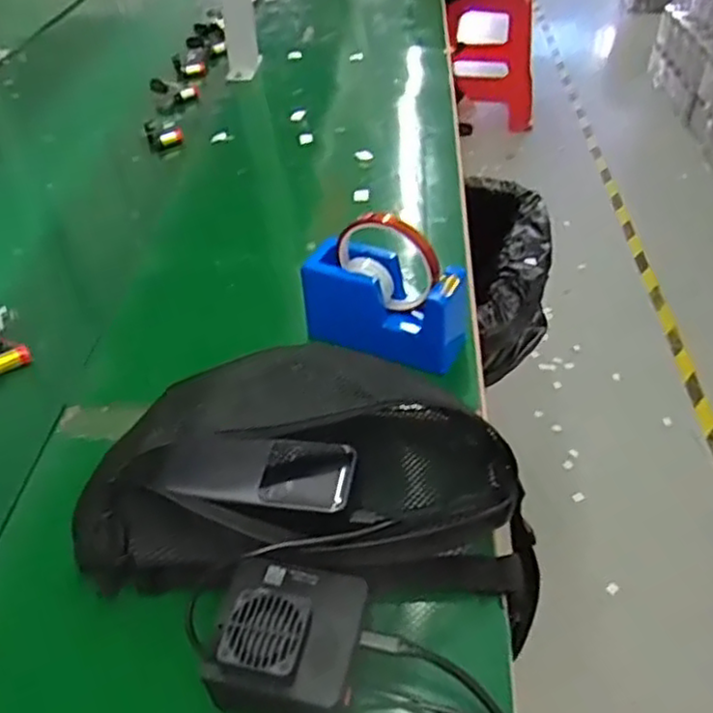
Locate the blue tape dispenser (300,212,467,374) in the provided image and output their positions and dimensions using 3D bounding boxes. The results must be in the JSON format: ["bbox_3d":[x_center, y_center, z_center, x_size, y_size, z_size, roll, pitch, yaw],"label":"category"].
[{"bbox_3d":[0.025,-0.056,0.566,0.136,0.101,0.060,15,45,17],"label":"blue tape dispenser"}]

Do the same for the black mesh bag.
[{"bbox_3d":[-0.020,0.074,0.463,0.288,0.094,0.173,6,43,7],"label":"black mesh bag"}]

